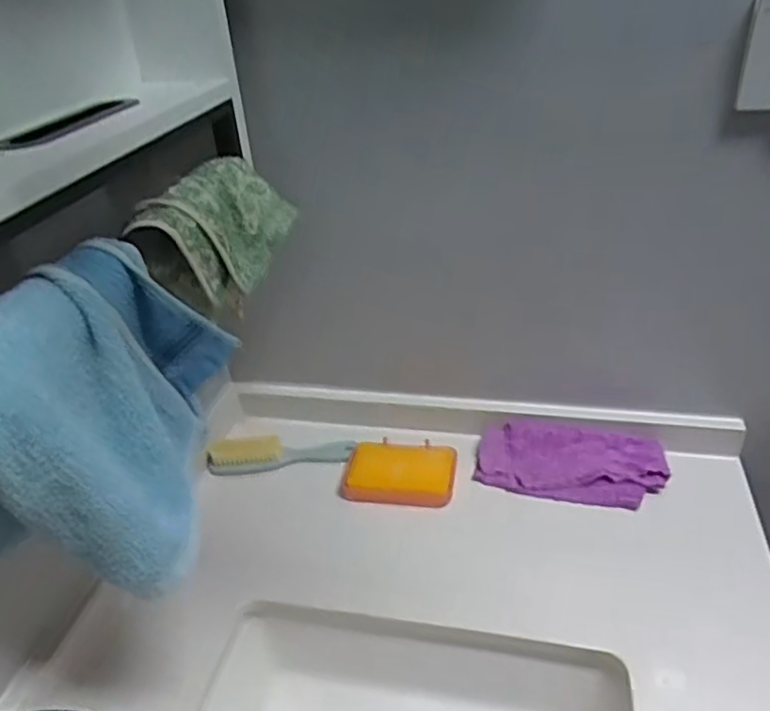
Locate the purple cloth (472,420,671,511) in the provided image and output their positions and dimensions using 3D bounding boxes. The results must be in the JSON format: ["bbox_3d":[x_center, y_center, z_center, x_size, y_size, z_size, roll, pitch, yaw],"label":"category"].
[{"bbox_3d":[0.194,0.113,0.702,0.189,0.017,0.084,4,51,16],"label":"purple cloth"}]

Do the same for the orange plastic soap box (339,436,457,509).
[{"bbox_3d":[0.016,0.124,0.716,0.115,0.024,0.072,3,33,12],"label":"orange plastic soap box"}]

